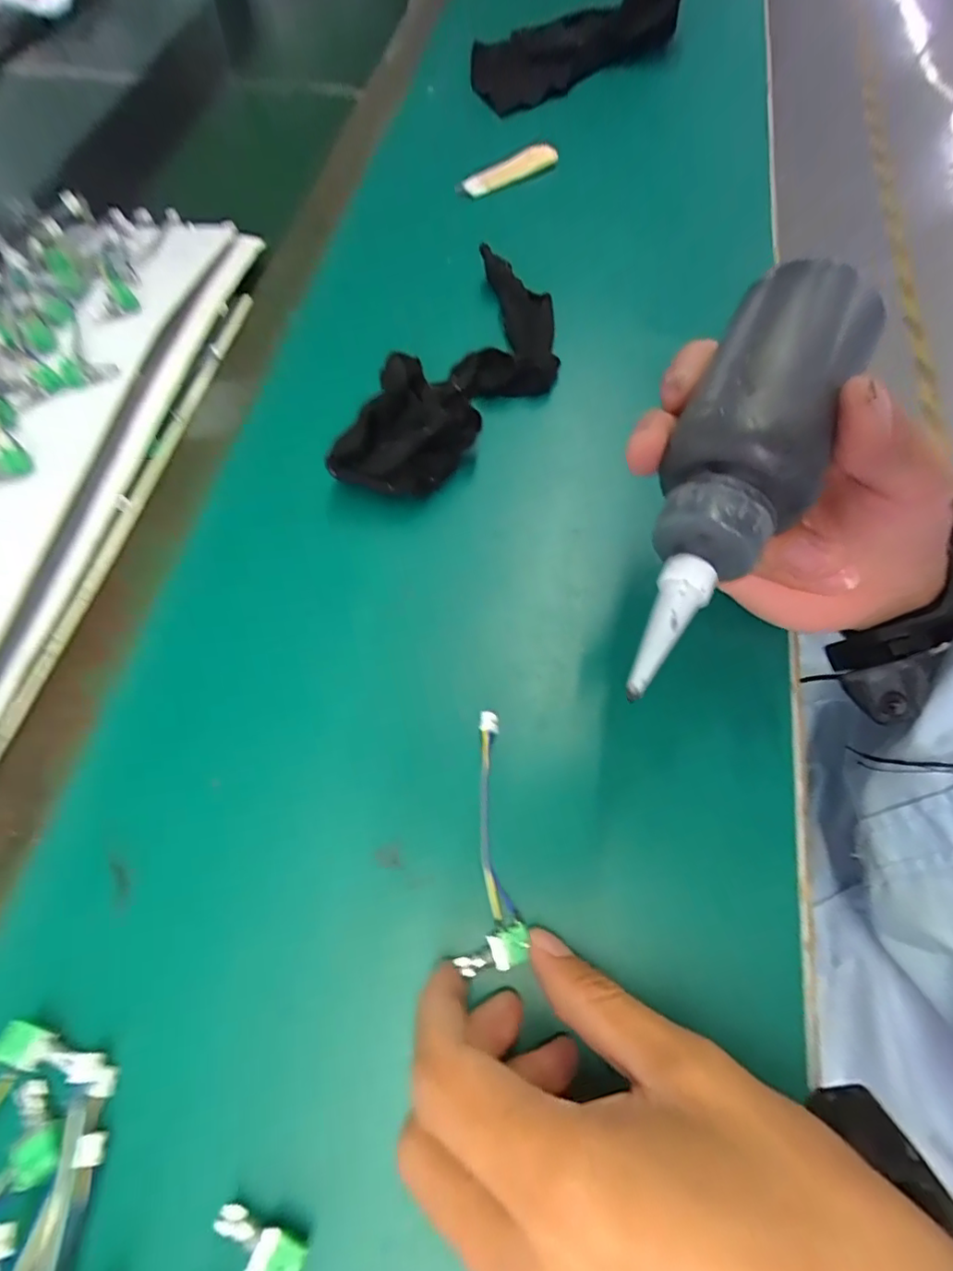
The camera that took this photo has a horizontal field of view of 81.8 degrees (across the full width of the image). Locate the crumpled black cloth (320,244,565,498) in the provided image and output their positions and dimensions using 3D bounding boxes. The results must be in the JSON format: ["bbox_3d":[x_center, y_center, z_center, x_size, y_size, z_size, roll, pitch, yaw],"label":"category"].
[{"bbox_3d":[-0.007,-0.147,0.307,0.076,0.031,0.186,29,69,15],"label":"crumpled black cloth"}]

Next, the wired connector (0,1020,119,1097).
[{"bbox_3d":[-0.147,0.148,0.193,0.044,0.014,0.010,18,67,11],"label":"wired connector"}]

